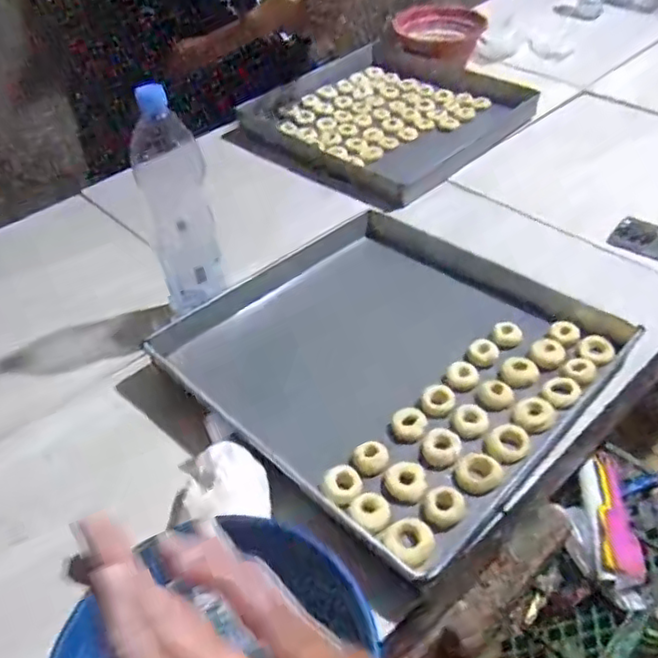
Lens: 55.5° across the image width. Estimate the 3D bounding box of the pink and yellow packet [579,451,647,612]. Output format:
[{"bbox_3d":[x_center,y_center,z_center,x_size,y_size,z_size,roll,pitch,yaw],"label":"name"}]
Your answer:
[{"bbox_3d":[0.364,0.250,0.805,0.066,0.018,0.209,17,44,-9],"label":"pink and yellow packet"}]

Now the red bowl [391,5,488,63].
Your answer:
[{"bbox_3d":[0.280,-0.727,1.557,0.235,0.100,0.199,-1,44,6],"label":"red bowl"}]

